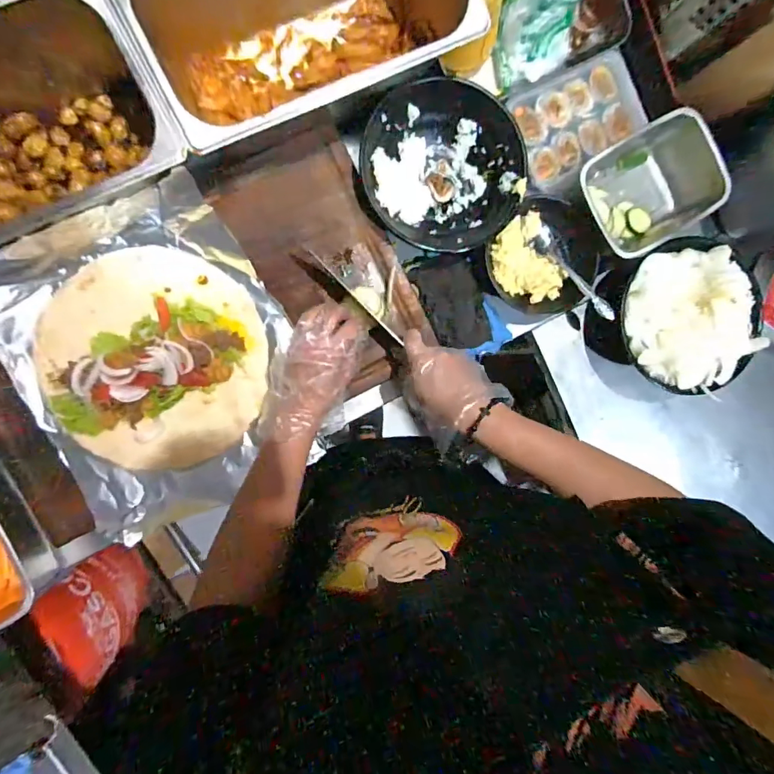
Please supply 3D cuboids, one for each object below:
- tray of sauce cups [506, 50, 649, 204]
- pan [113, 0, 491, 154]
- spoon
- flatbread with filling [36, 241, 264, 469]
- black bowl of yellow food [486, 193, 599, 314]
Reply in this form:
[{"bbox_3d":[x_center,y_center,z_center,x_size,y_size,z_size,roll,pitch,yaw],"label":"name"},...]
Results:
[{"bbox_3d":[0.250,-0.340,0.585,0.194,0.024,0.152,-29,97,-7],"label":"tray of sauce cups"},{"bbox_3d":[-0.092,-0.375,0.471,0.322,0.154,0.203,-29,98,-6],"label":"pan"},{"bbox_3d":[0.236,-0.141,0.565,0.025,0.015,0.142,-35,80,-6],"label":"spoon"},{"bbox_3d":[-0.256,-0.032,0.490,0.231,0.061,0.246,-1,94,-9],"label":"flatbread with filling"},{"bbox_3d":[0.205,-0.167,0.573,0.140,0.034,0.132,-1,94,-9],"label":"black bowl of yellow food"}]

